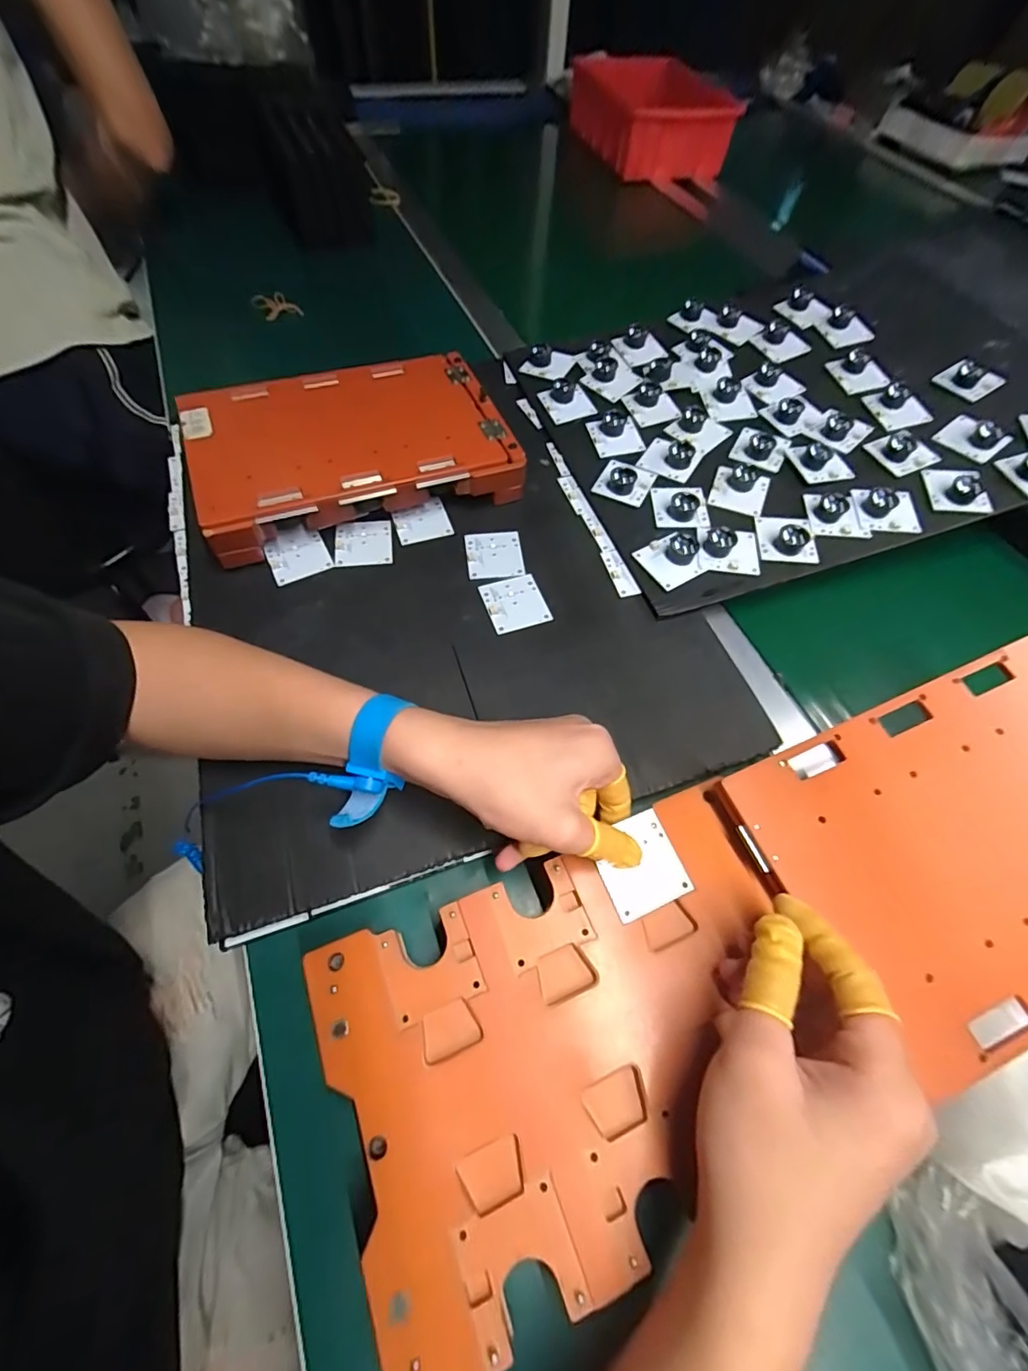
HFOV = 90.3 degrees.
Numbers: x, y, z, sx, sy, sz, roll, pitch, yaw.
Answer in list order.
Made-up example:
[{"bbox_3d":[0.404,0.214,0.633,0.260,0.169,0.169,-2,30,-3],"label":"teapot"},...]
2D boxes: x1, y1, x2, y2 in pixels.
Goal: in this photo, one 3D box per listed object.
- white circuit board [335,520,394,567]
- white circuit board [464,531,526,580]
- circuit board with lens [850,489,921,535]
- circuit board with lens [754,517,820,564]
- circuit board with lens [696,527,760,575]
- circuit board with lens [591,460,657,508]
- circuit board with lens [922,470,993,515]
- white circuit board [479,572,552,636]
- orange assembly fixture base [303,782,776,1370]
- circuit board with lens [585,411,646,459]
[{"bbox_3d":[-0.122,-0.115,0.414,0.045,0.004,0.043,-6,65,-5],"label":"white circuit board"},{"bbox_3d":[-0.016,-0.106,0.417,0.045,0.007,0.048,-4,61,-6],"label":"white circuit board"},{"bbox_3d":[0.309,-0.148,0.421,0.048,0.019,0.041,8,60,1],"label":"circuit board with lens"},{"bbox_3d":[0.222,-0.123,0.413,0.045,0.018,0.045,7,60,1],"label":"circuit board with lens"},{"bbox_3d":[0.171,-0.112,0.406,0.048,0.022,0.042,6,60,0],"label":"circuit board with lens"},{"bbox_3d":[0.097,-0.182,0.446,0.043,0.018,0.045,27,62,11],"label":"circuit board with lens"},{"bbox_3d":[0.370,-0.165,0.426,0.040,0.020,0.045,2,60,-2],"label":"circuit board with lens"},{"bbox_3d":[0.001,-0.063,0.389,0.044,0.004,0.046,-18,66,-11],"label":"white circuit board"},{"bbox_3d":[0.036,0.162,0.240,0.230,0.019,0.158,-22,60,-9],"label":"orange assembly fixture base"},{"bbox_3d":[0.094,-0.236,0.472,0.041,0.015,0.045,-12,62,-10],"label":"circuit board with lens"}]

